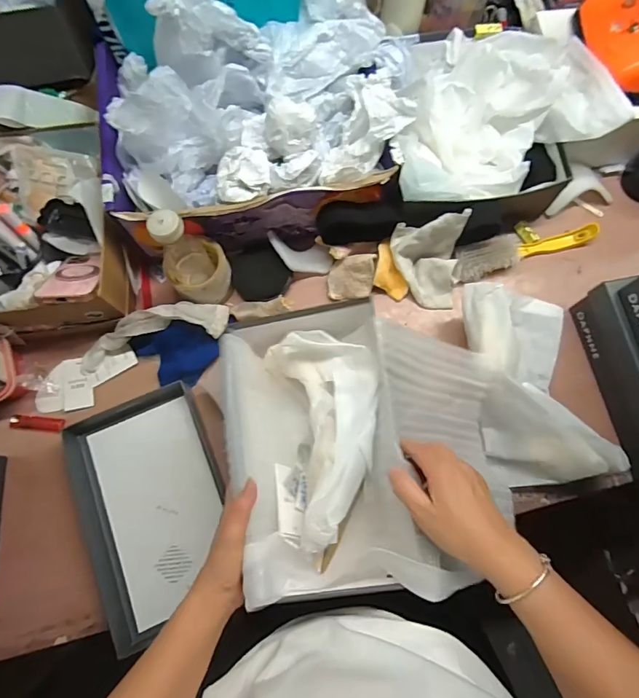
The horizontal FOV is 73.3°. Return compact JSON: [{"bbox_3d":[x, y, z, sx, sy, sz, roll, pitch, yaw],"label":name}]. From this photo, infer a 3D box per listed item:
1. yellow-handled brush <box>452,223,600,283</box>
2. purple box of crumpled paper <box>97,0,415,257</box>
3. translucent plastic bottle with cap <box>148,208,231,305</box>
[{"bbox_3d":[0.316,-0.162,0.680,0.237,0.035,0.055,-18,75,-4],"label":"yellow-handled brush"},{"bbox_3d":[-0.093,-0.330,0.602,0.419,0.207,0.293,-15,75,-3],"label":"purple box of crumpled paper"},{"bbox_3d":[-0.174,-0.120,0.599,0.083,0.169,0.072,-37,77,-8],"label":"translucent plastic bottle with cap"}]

